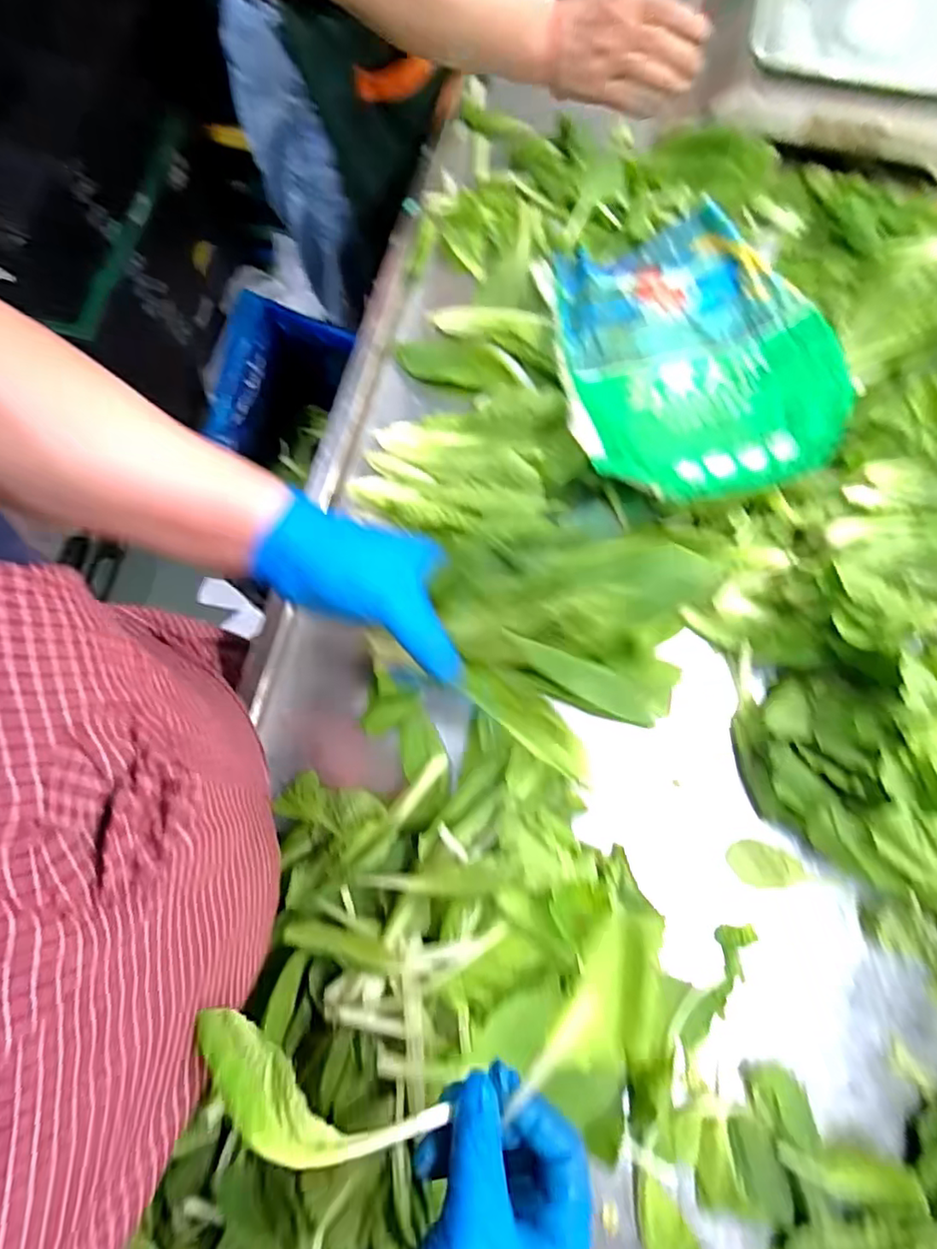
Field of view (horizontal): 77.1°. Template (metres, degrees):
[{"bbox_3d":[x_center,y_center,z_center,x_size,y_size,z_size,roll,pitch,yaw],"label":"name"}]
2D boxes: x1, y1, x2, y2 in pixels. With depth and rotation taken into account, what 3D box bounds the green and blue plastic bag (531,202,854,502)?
[{"bbox_3d":[0.198,-0.255,0.542,0.257,0.054,0.290,-15,76,-4],"label":"green and blue plastic bag"}]

